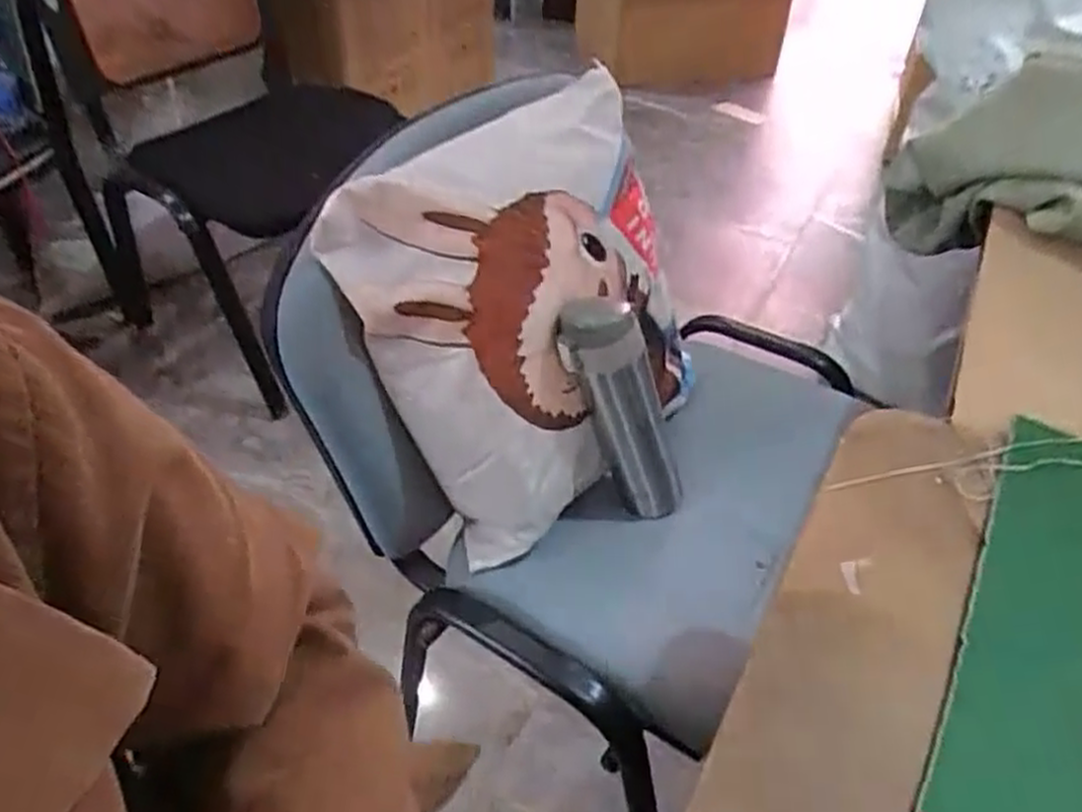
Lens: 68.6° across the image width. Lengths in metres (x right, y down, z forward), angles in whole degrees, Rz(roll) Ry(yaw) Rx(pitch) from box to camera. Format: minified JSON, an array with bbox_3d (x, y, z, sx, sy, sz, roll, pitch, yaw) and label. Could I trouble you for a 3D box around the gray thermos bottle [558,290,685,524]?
[{"bbox_3d":[0.080,0.007,0.727,0.060,0.233,0.054,0,38,29],"label":"gray thermos bottle"}]

